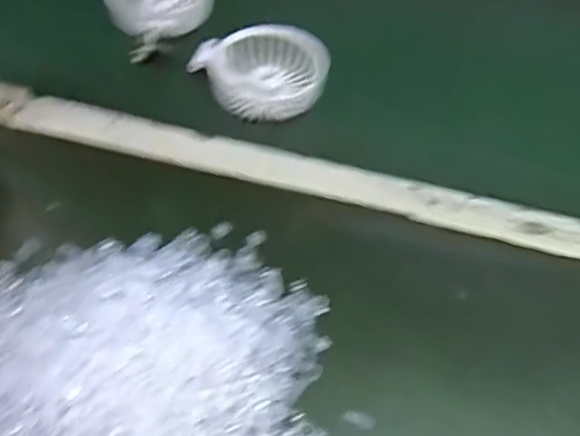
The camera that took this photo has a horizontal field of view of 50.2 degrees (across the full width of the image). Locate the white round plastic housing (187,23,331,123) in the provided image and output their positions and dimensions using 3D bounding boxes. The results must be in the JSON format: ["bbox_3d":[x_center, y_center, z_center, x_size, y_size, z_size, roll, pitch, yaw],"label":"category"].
[{"bbox_3d":[-0.021,-0.122,0.528,0.099,0.040,0.088,-29,76,-20],"label":"white round plastic housing"}]

